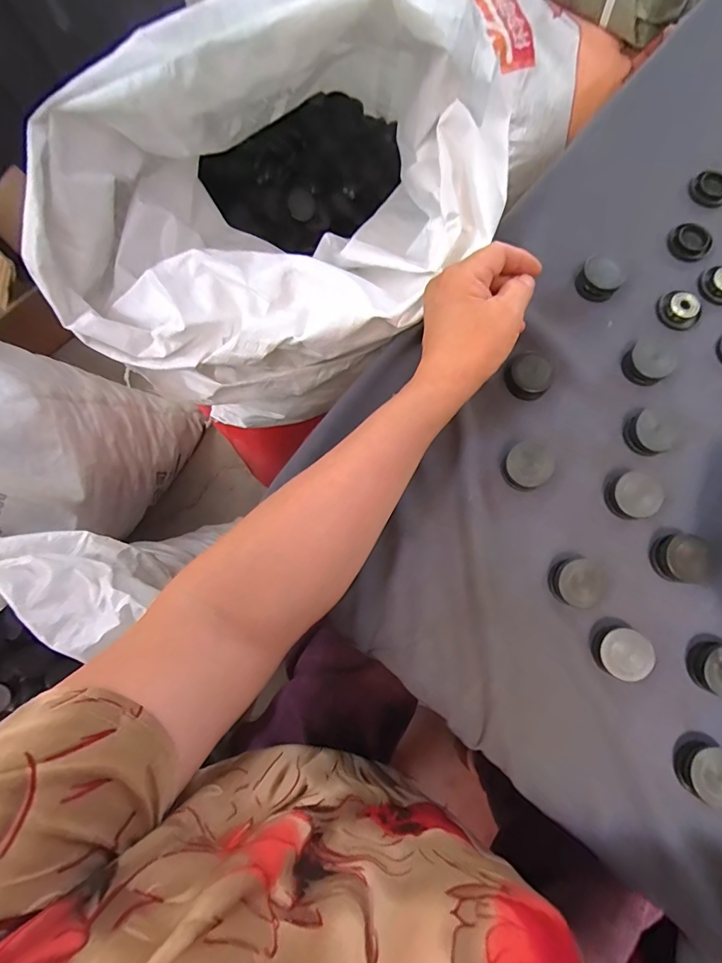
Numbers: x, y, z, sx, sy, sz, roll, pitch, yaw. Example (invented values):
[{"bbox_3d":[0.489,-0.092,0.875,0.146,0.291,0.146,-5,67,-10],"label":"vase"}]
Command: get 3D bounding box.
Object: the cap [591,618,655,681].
[{"bbox_3d":[0.174,0.113,0.304,0.032,0.015,0.035,-34,79,-6],"label":"cap"}]

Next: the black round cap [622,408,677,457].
[{"bbox_3d":[0.216,-0.036,0.338,0.032,0.016,0.033,0,78,1],"label":"black round cap"}]

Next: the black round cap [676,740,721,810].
[{"bbox_3d":[0.223,0.186,0.288,0.034,0.016,0.033,0,78,1],"label":"black round cap"}]

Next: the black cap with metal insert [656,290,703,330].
[{"bbox_3d":[0.258,-0.138,0.363,0.033,0.012,0.029,1,78,1],"label":"black cap with metal insert"}]

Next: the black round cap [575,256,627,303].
[{"bbox_3d":[0.192,-0.162,0.365,0.032,0.021,0.027,41,82,9],"label":"black round cap"}]

